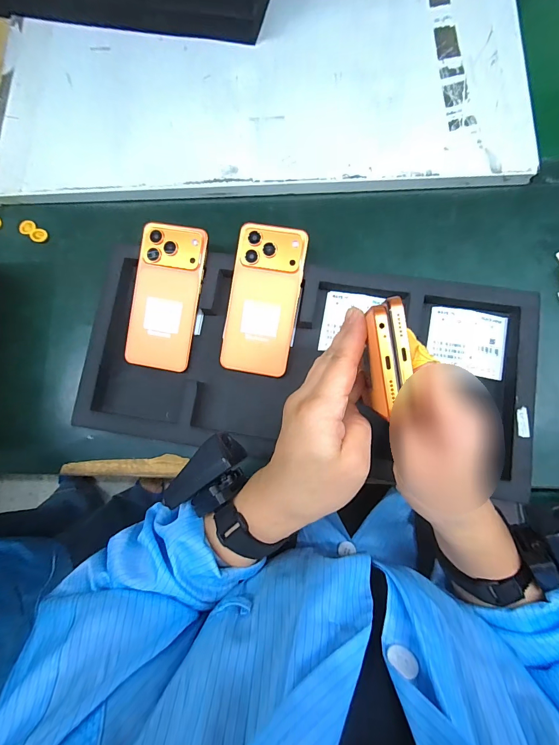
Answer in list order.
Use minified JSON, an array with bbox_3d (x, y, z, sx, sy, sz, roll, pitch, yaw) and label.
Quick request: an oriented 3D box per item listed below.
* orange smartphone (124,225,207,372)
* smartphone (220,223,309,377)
[{"bbox_3d":[-0.131,-0.086,0.392,0.077,0.005,0.161,9,93,4],"label":"orange smartphone"},{"bbox_3d":[-0.018,-0.080,0.383,0.079,0.006,0.161,9,94,7],"label":"smartphone"}]

